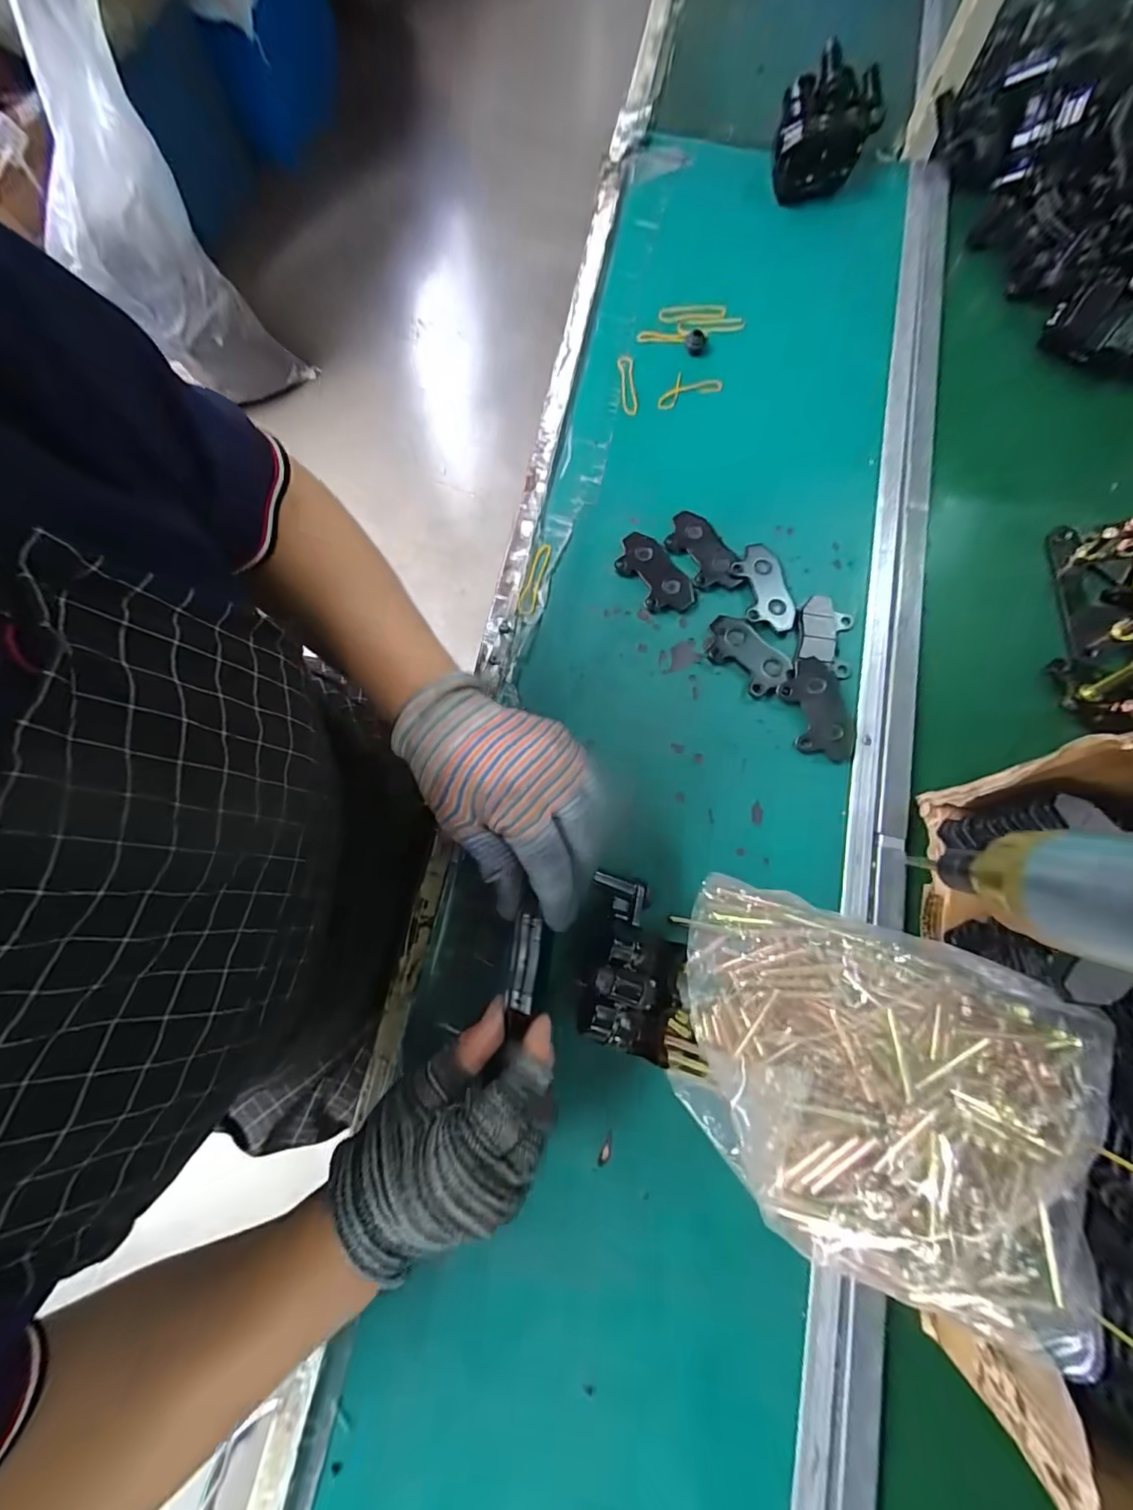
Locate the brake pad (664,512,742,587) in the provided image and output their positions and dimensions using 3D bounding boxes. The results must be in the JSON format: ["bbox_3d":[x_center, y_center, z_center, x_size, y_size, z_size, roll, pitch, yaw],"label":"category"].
[{"bbox_3d":[0.105,-0.158,0.393,0.035,0.007,0.070,-32,77,-6],"label":"brake pad"}]

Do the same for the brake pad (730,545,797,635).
[{"bbox_3d":[0.150,-0.128,0.386,0.037,0.006,0.070,-16,76,-2],"label":"brake pad"}]

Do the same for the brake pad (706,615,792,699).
[{"bbox_3d":[0.133,-0.074,0.376,0.038,0.006,0.066,-44,79,-8],"label":"brake pad"}]

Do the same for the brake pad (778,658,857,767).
[{"bbox_3d":[0.180,-0.030,0.360,0.039,0.013,0.073,-15,76,-2],"label":"brake pad"}]

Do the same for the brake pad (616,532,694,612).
[{"bbox_3d":[0.067,-0.140,0.392,0.039,0.006,0.072,-30,77,-6],"label":"brake pad"}]

